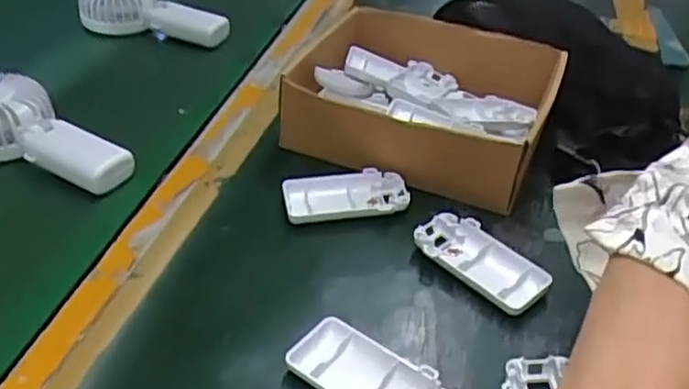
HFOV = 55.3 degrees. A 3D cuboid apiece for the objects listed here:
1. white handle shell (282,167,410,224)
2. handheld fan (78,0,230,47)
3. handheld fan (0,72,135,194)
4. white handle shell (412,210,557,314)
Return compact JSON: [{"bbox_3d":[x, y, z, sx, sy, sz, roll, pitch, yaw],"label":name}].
[{"bbox_3d":[0.001,0.002,0.513,0.094,0.015,0.048,-6,38,-12],"label":"white handle shell"},{"bbox_3d":[-0.219,-0.217,0.774,0.183,0.048,0.073,10,37,8],"label":"handheld fan"},{"bbox_3d":[-0.257,-0.051,0.537,0.169,0.036,0.079,28,43,28],"label":"handheld fan"},{"bbox_3d":[0.094,0.047,0.461,0.048,0.018,0.096,-28,47,-35],"label":"white handle shell"}]

